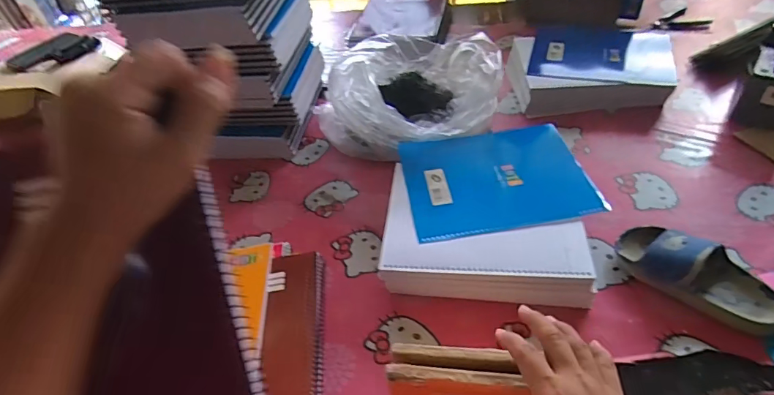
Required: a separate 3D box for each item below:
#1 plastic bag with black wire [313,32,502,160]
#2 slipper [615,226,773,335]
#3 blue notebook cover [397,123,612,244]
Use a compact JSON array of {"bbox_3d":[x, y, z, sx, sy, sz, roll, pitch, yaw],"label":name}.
[{"bbox_3d":[0.058,-0.180,0.779,0.311,0.141,0.266,-29,48,-20],"label":"plastic bag with black wire"},{"bbox_3d":[0.371,0.085,0.519,0.177,0.058,0.082,30,55,32],"label":"slipper"},{"bbox_3d":[0.154,-0.032,0.636,0.250,0.012,0.206,-9,44,-1],"label":"blue notebook cover"}]

